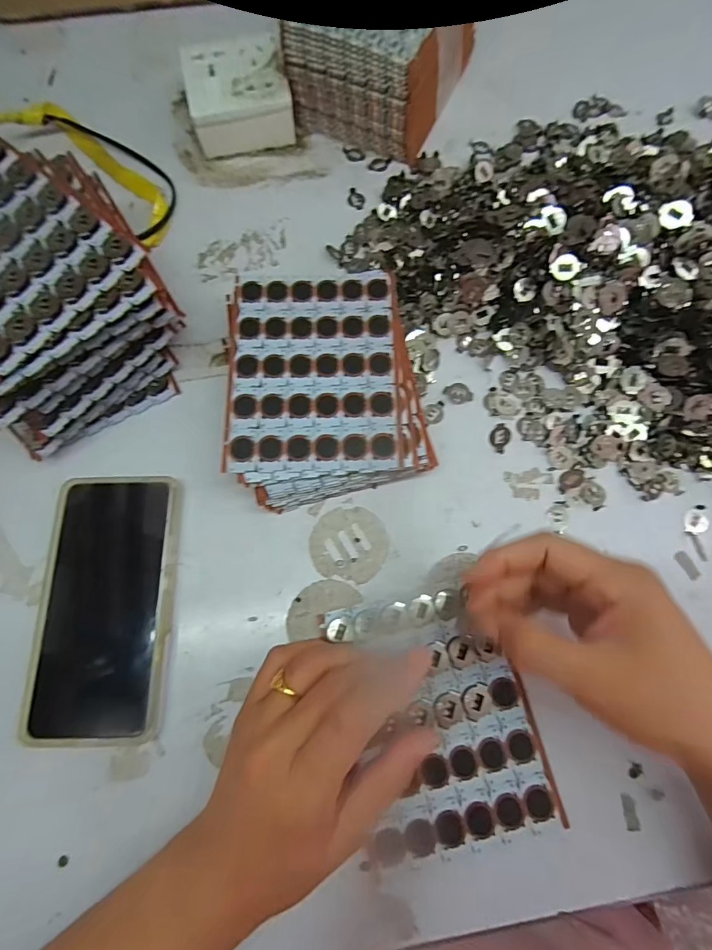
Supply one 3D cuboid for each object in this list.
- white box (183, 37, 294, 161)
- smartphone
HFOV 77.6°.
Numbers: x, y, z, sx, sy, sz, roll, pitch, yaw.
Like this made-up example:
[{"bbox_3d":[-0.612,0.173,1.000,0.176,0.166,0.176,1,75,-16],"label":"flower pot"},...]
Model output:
[{"bbox_3d":[-0.106,-0.344,0.405,0.087,0.043,0.087,-13,74,-3],"label":"white box"},{"bbox_3d":[-0.163,0.084,0.292,0.082,0.014,0.166,-2,74,0],"label":"smartphone"}]

